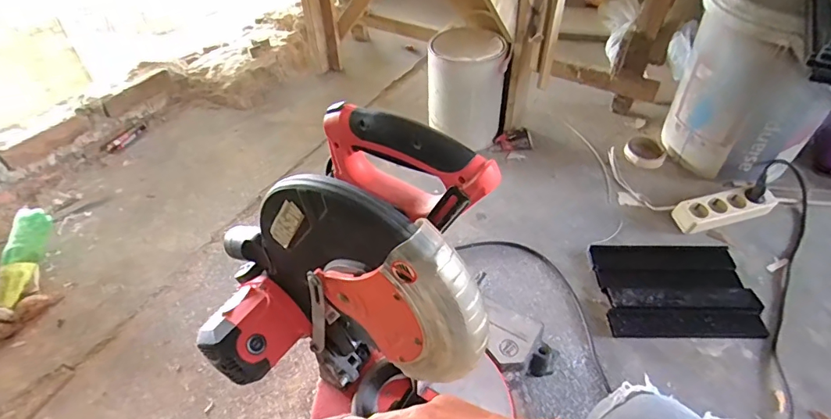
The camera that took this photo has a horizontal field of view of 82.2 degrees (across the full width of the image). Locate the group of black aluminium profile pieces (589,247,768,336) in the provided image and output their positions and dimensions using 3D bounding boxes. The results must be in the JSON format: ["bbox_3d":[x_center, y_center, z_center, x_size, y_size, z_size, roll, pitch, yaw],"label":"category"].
[{"bbox_3d":[0.466,0.143,0.861,0.255,0.031,0.186,2,45,2],"label":"group of black aluminium profile pieces"}]

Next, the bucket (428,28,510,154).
[{"bbox_3d":[0.119,-0.285,1.149,0.174,0.237,0.172,2,45,2],"label":"bucket"}]

